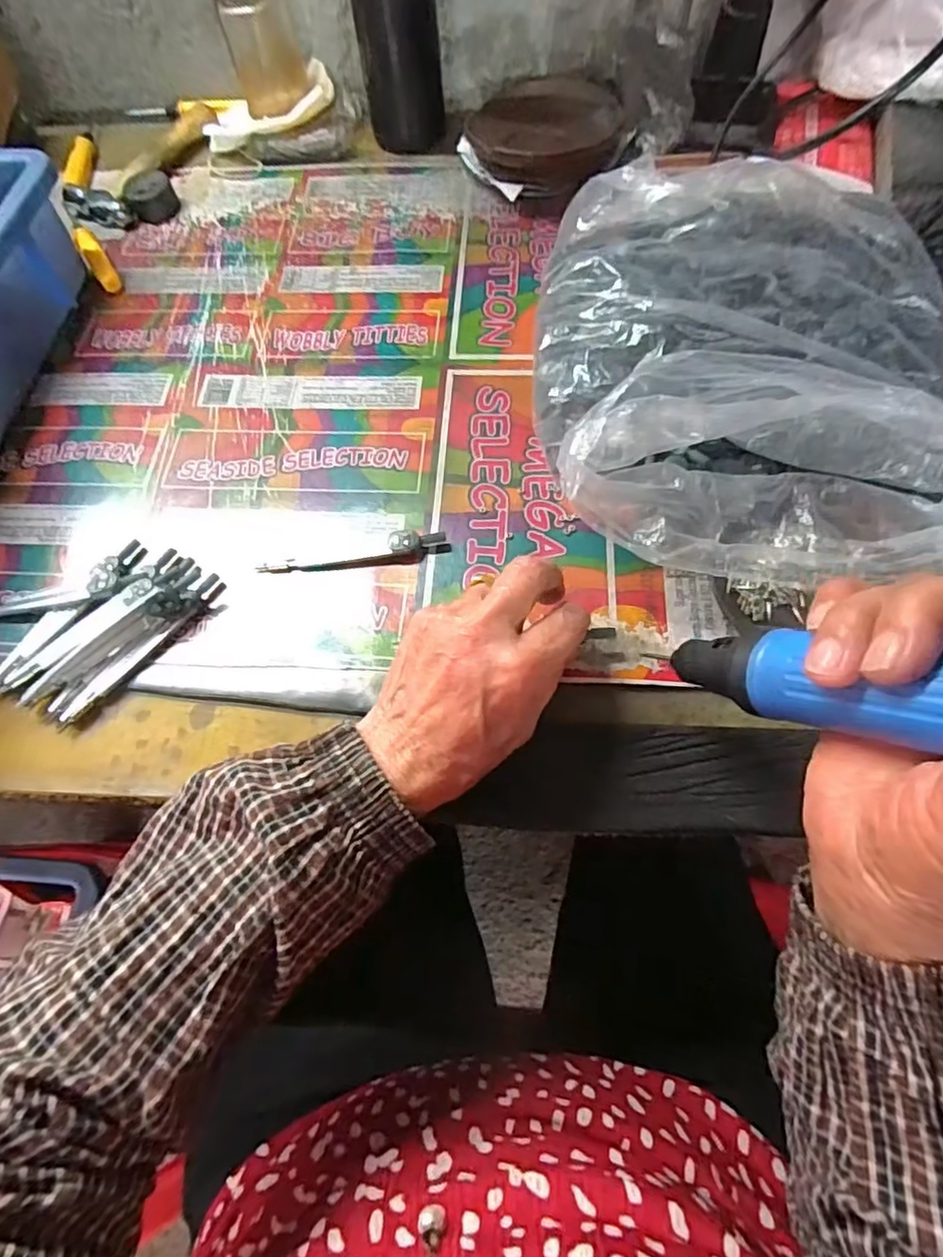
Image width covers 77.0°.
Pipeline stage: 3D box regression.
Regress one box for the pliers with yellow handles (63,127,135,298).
[{"bbox_3d":[-0.314,-0.352,0.493,0.046,0.014,0.206,-27,66,-9],"label":"pliers with yellow handles"}]

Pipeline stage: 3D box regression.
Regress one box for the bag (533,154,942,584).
[{"bbox_3d":[0.167,-0.157,0.350,0.247,0.072,0.275,-2,65,3],"label":"bag"}]

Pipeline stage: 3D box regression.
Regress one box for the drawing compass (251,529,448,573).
[{"bbox_3d":[-0.070,-0.045,0.349,0.111,0.009,0.015,-7,65,0],"label":"drawing compass"}]

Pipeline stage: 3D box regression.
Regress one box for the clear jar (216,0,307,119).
[{"bbox_3d":[-0.171,-0.481,0.492,0.052,0.086,0.050,-12,65,-2],"label":"clear jar"}]

